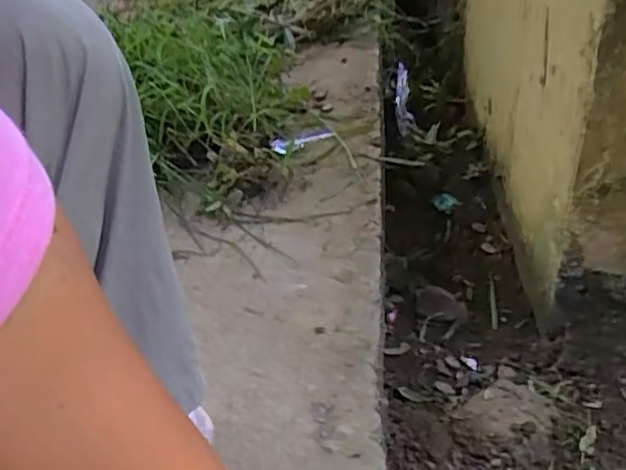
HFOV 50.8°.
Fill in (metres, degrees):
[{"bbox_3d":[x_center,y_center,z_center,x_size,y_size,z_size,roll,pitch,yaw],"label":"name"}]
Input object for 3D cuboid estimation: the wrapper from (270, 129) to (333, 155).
[{"bbox_3d":[-0.016,-0.151,1.053,0.118,0.010,0.037,-20,39,-17],"label":"wrapper"}]

